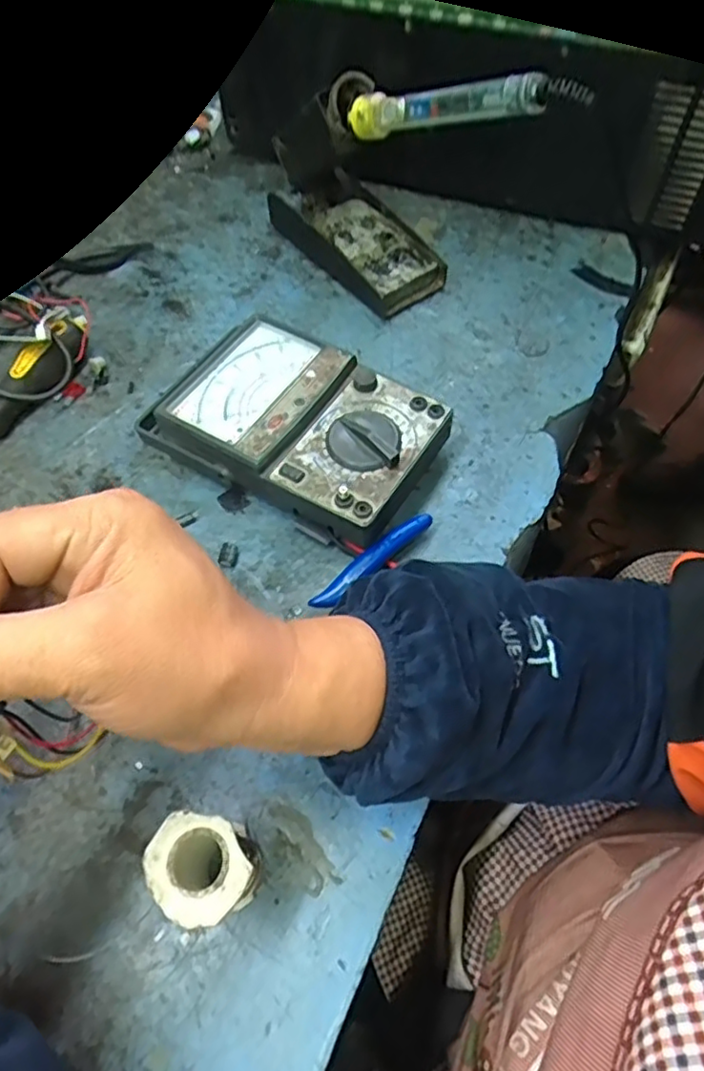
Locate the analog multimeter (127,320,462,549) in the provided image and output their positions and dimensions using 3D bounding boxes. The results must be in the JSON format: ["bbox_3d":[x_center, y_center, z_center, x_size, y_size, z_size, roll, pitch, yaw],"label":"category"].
[{"bbox_3d":[-0.034,-0.072,0.418,0.180,0.041,0.119,31,65,19],"label":"analog multimeter"}]

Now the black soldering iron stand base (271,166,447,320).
[{"bbox_3d":[0.000,-0.252,0.533,0.071,0.034,0.169,-35,64,-16],"label":"black soldering iron stand base"}]

